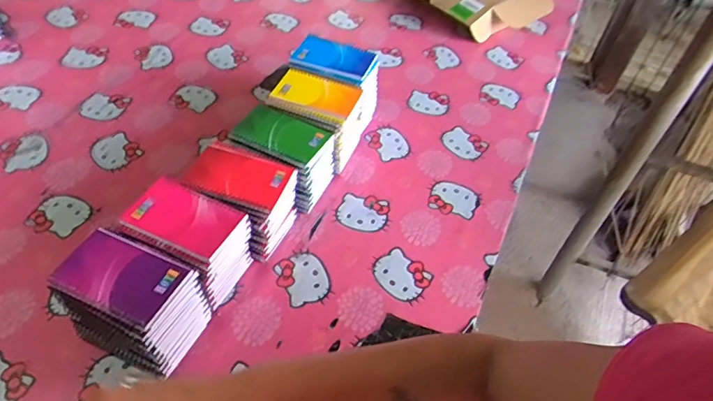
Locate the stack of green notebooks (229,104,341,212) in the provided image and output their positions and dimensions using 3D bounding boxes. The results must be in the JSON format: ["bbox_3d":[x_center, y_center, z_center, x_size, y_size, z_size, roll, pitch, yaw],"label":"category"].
[{"bbox_3d":[-0.110,-0.063,0.783,0.135,0.107,0.101,20,49,11],"label":"stack of green notebooks"}]

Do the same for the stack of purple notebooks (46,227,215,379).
[{"bbox_3d":[-0.258,0.118,0.599,0.135,0.133,0.098,19,49,10],"label":"stack of purple notebooks"}]

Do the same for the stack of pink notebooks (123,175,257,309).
[{"bbox_3d":[-0.214,0.057,0.663,0.125,0.120,0.093,23,50,13],"label":"stack of pink notebooks"}]

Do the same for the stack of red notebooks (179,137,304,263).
[{"bbox_3d":[-0.158,0.002,0.723,0.127,0.120,0.106,16,49,7],"label":"stack of red notebooks"}]

